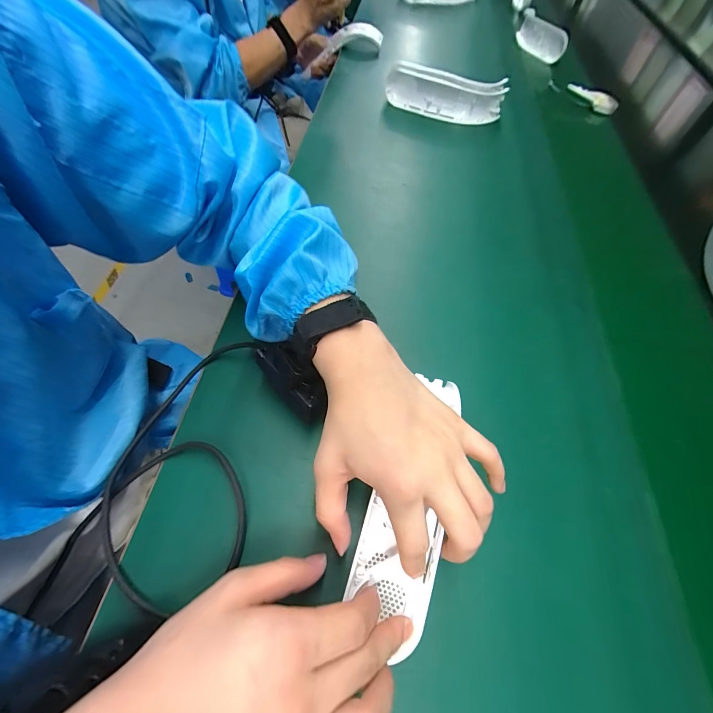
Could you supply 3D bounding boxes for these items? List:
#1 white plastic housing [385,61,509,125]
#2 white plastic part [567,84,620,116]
[{"bbox_3d":[0.145,-0.436,0.550,0.193,0.066,0.065,17,61,8],"label":"white plastic housing"},{"bbox_3d":[0.433,-0.476,0.606,0.100,0.025,0.028,16,59,-11],"label":"white plastic part"}]

